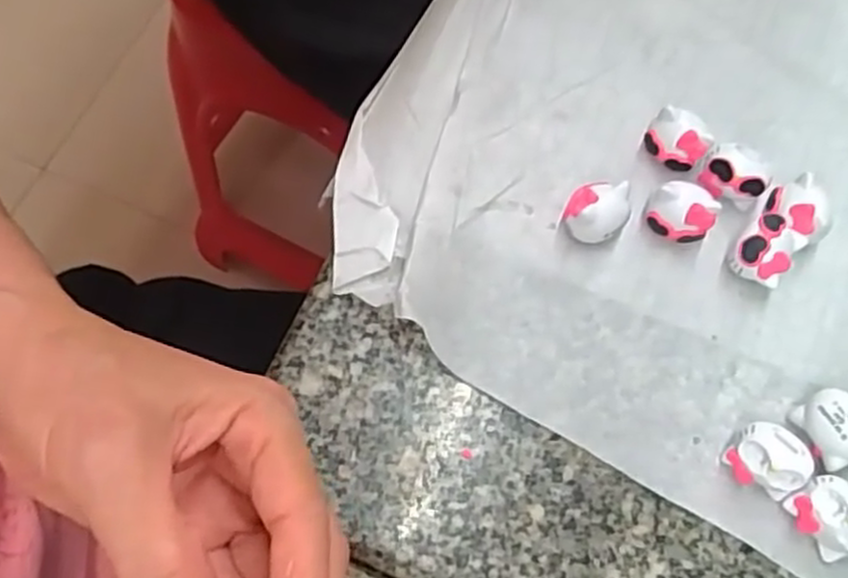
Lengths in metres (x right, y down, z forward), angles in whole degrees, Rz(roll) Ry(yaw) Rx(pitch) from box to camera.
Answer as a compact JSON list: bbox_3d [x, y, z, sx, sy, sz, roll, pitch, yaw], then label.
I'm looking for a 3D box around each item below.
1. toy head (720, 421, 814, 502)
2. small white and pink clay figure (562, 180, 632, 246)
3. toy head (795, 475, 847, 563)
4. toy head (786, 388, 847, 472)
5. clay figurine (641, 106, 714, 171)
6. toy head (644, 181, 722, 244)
[{"bbox_3d":[0.123,0.061,0.274,0.025,0.020,0.021,22,70,7],"label":"toy head"},{"bbox_3d":[0.068,-0.029,0.303,0.024,0.020,0.018,0,69,-1],"label":"small white and pink clay figure"},{"bbox_3d":[0.141,0.080,0.266,0.019,0.022,0.025,-29,72,-12],"label":"toy head"},{"bbox_3d":[0.149,0.051,0.279,0.019,0.020,0.026,-17,70,-7],"label":"toy head"},{"bbox_3d":[0.105,-0.061,0.317,0.024,0.019,0.018,42,74,14],"label":"clay figurine"},{"bbox_3d":[0.102,-0.029,0.306,0.025,0.020,0.017,38,73,13],"label":"toy head"}]

